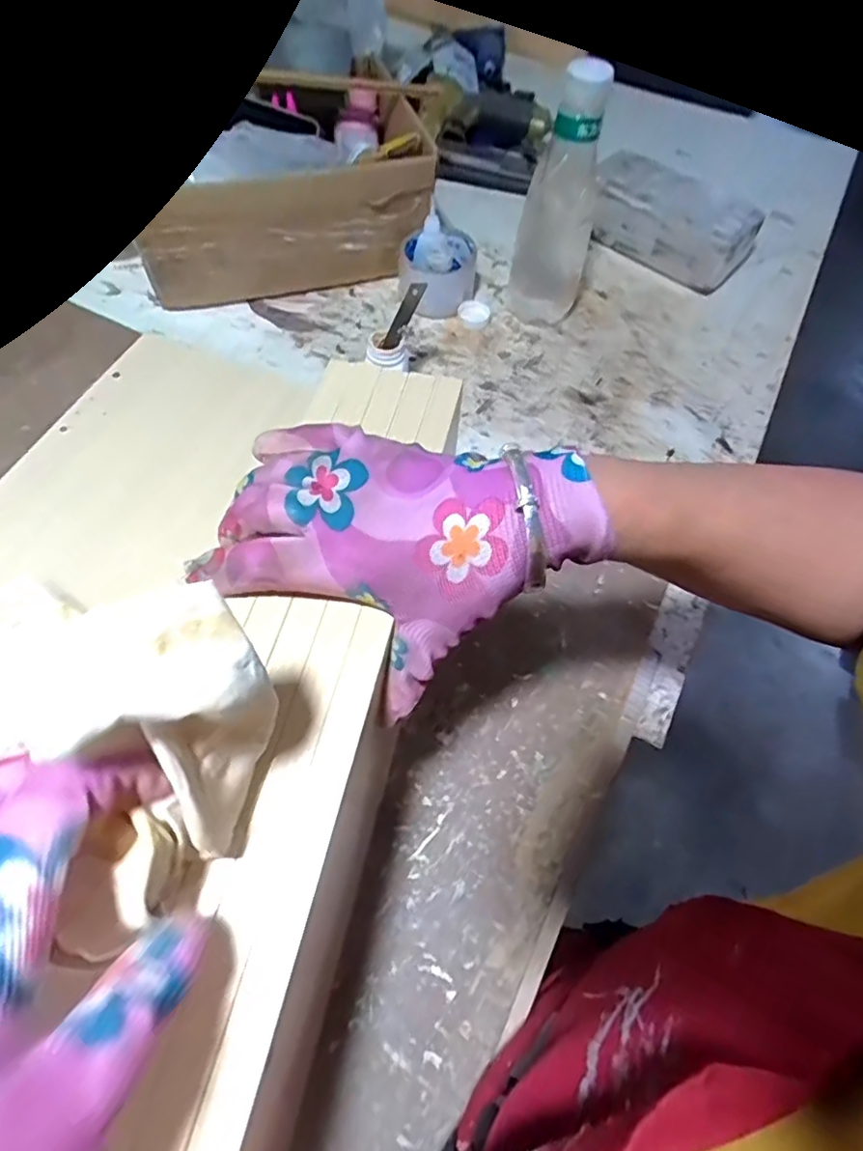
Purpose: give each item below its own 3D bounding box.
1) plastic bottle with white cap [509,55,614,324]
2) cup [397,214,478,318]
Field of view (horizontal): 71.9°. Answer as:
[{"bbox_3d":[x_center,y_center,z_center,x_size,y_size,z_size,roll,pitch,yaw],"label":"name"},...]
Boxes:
[{"bbox_3d":[0.127,-0.354,0.584,0.073,0.217,0.073,13,61,3],"label":"plastic bottle with white cap"},{"bbox_3d":[0.007,-0.347,0.670,0.082,0.058,0.087,2,62,-3],"label":"cup"}]

